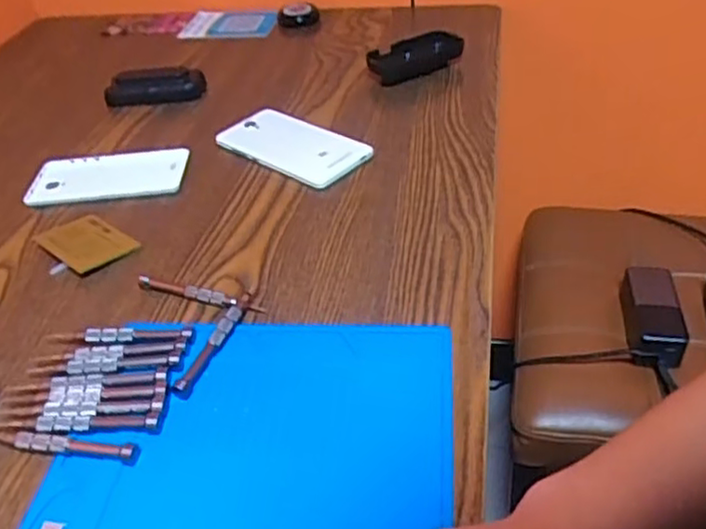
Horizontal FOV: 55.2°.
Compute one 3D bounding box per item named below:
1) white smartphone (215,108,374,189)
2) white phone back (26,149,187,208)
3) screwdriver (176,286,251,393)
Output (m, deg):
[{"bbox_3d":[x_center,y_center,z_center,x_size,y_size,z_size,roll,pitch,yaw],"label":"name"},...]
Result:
[{"bbox_3d":[-0.059,-0.117,0.650,0.155,0.010,0.071,26,50,33],"label":"white smartphone"},{"bbox_3d":[-0.233,-0.085,0.642,0.145,0.008,0.077,-5,40,2],"label":"white phone back"},{"bbox_3d":[-0.091,0.050,0.454,0.011,0.012,0.093,11,43,21],"label":"screwdriver"}]

